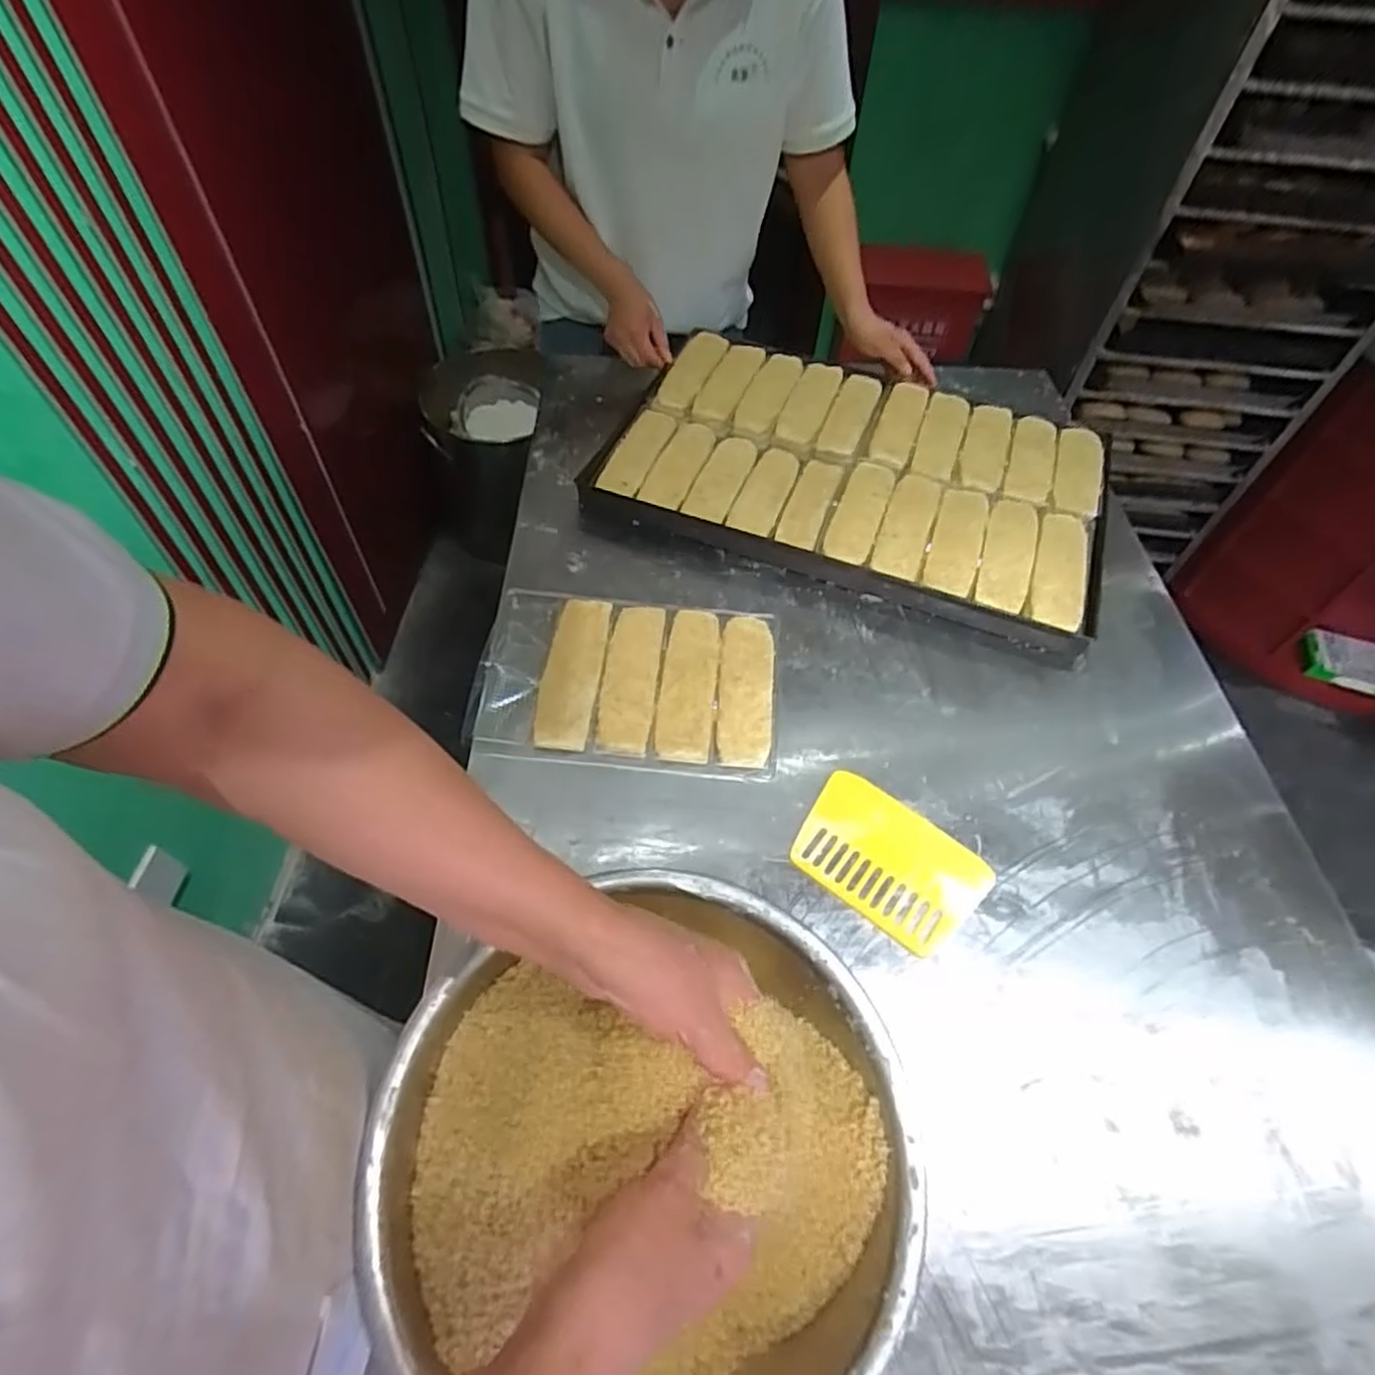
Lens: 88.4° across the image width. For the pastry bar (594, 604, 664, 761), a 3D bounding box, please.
[{"bbox_3d":[-0.060,-0.010,0.746,0.056,0.017,0.188,5,55,1],"label":"pastry bar"}]

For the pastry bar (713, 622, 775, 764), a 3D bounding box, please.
[{"bbox_3d":[0.060,-0.001,0.738,0.056,0.029,0.185,5,55,2],"label":"pastry bar"}]

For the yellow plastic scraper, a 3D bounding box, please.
[{"bbox_3d":[0.181,0.155,0.639,0.159,0.009,0.116,34,66,18],"label":"yellow plastic scraper"}]

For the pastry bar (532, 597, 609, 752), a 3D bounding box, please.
[{"bbox_3d":[-0.121,-0.016,0.747,0.057,0.020,0.189,5,55,1],"label":"pastry bar"}]

